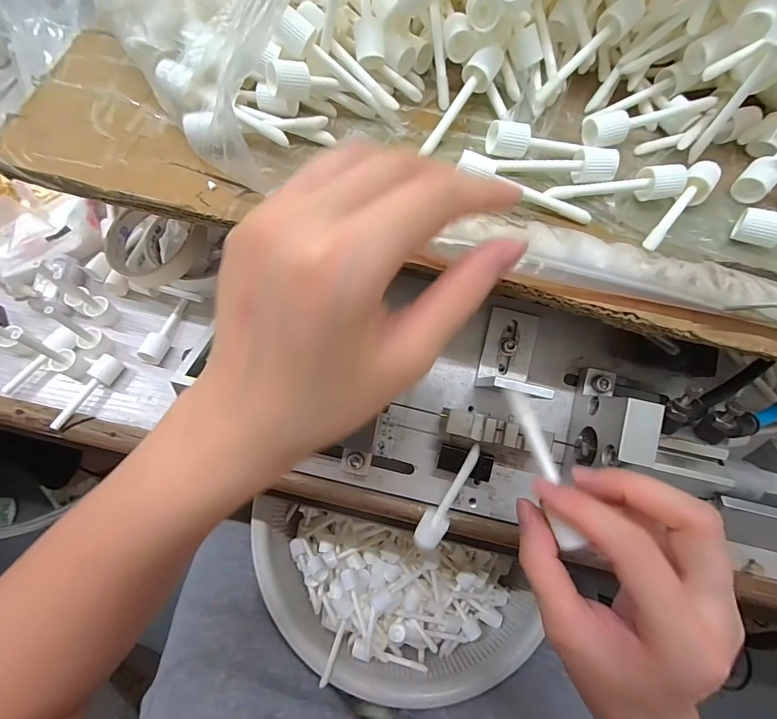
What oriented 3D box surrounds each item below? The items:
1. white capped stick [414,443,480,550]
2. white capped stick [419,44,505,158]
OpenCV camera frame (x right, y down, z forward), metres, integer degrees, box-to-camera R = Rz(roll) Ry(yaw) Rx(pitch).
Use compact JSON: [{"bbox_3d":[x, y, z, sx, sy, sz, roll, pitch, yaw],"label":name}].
[{"bbox_3d":[0.042,0.094,0.269,0.018,0.010,0.083,25,107,7],"label":"white capped stick"},{"bbox_3d":[0.044,-0.158,0.242,0.018,0.014,0.078,31,86,9],"label":"white capped stick"}]

